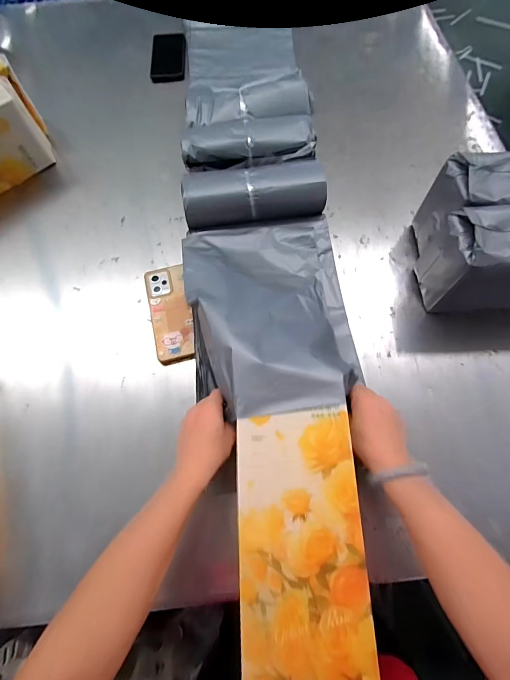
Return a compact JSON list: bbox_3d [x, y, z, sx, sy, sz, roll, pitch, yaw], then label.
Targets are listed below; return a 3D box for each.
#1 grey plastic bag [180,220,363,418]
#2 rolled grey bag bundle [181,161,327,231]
[{"bbox_3d":[0.023,-0.055,0.493,0.235,0.101,0.324,-8,69,-1],"label":"grey plastic bag"},{"bbox_3d":[-0.003,-0.250,0.603,0.241,0.070,0.093,-8,69,-1],"label":"rolled grey bag bundle"}]

